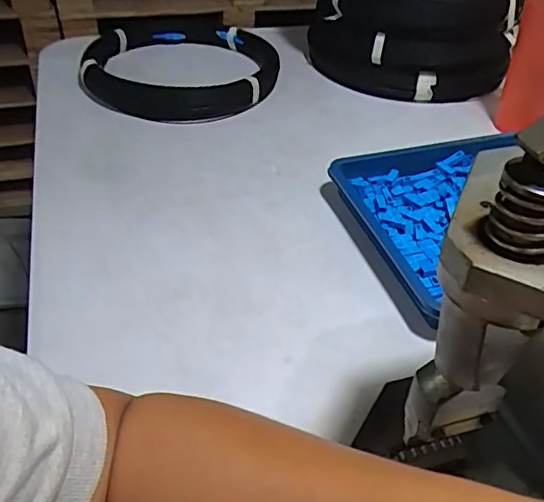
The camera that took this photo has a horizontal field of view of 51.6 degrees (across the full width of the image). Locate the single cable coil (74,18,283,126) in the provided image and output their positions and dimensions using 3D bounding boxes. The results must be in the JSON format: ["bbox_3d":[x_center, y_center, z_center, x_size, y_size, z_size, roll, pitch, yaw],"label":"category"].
[{"bbox_3d":[-0.133,-0.260,0.819,0.264,0.054,0.251,1,40,-1],"label":"single cable coil"}]

